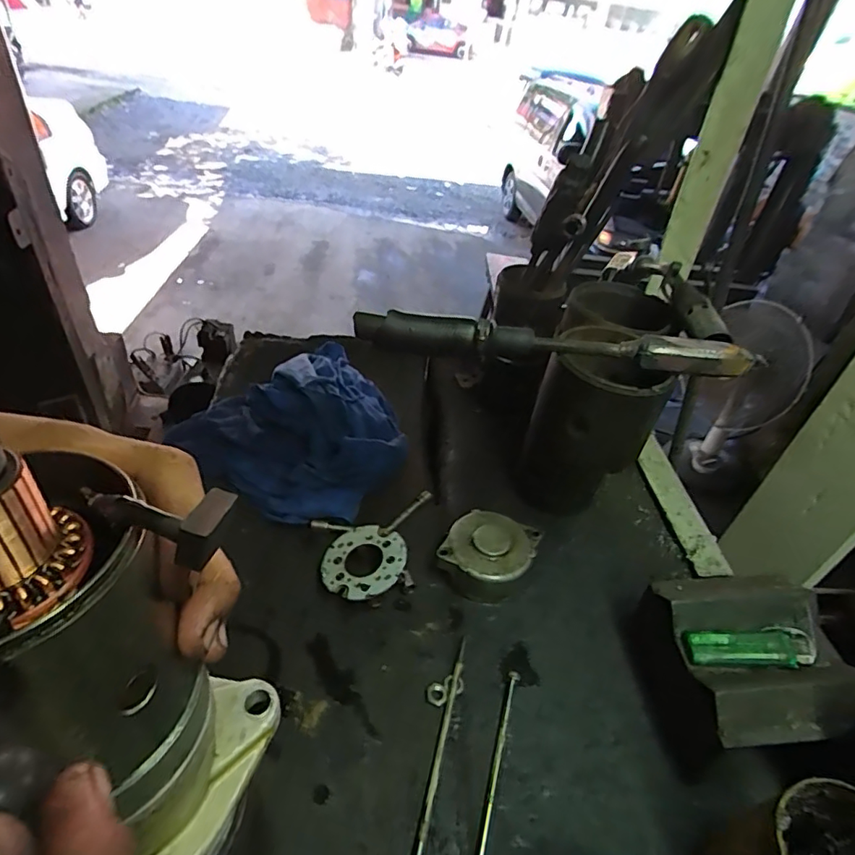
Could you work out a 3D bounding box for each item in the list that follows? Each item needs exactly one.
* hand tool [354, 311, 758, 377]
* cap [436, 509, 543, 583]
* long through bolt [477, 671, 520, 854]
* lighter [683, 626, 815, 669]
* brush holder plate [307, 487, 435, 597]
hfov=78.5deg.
[{"bbox_3d":[0.083,-0.057,0.368,0.267,0.027,0.018,8,39,0],"label":"hand tool"},{"bbox_3d":[0.057,0.116,0.488,0.077,0.043,0.074,23,41,17],"label":"cap"},{"bbox_3d":[0.043,0.246,0.351,0.007,0.013,0.165,15,40,11],"label":"long through bolt"},{"bbox_3d":[0.226,0.154,0.367,0.081,0.018,0.027,2,39,-7],"label":"lighter"},{"bbox_3d":[-0.042,0.109,0.492,0.117,0.036,0.113,-7,41,-15],"label":"brush holder plate"}]

